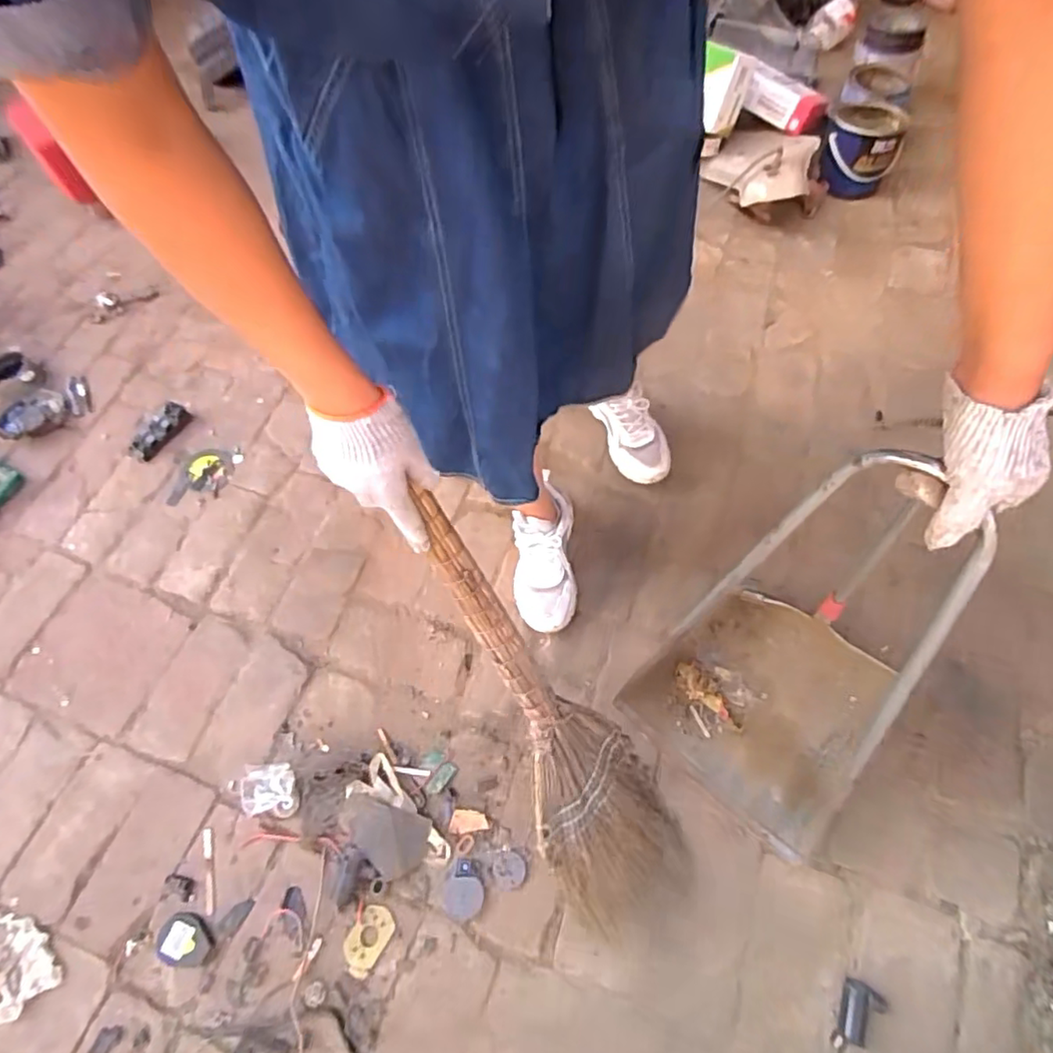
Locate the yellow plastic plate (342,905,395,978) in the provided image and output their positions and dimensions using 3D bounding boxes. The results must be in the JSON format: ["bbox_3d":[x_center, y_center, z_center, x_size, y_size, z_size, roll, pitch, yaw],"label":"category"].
[{"bbox_3d":[-0.216,0.554,0.828,0.052,0.004,0.081,26,65,17],"label":"yellow plastic plate"}]

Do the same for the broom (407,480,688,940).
[{"bbox_3d":[0.023,0.226,0.736,0.164,0.100,0.630,-30,111,-11],"label":"broom"}]

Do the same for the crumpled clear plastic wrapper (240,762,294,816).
[{"bbox_3d":[-0.388,0.391,0.917,0.078,0.022,0.067,-4,60,1],"label":"crumpled clear plastic wrapper"}]

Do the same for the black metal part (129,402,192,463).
[{"bbox_3d":[-0.743,-0.192,1.244,0.075,0.016,0.138,27,65,17],"label":"black metal part"}]

